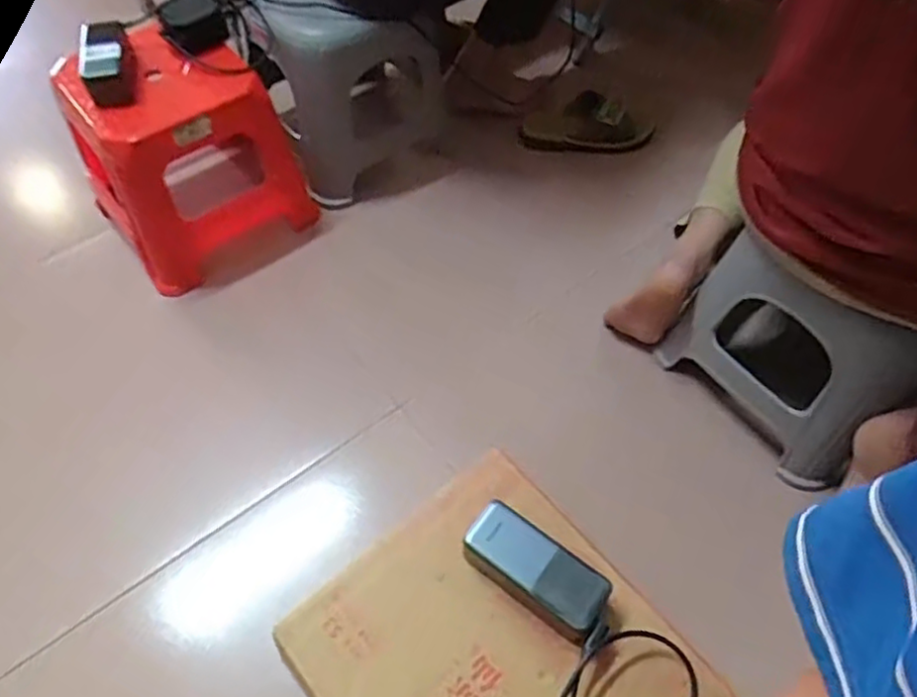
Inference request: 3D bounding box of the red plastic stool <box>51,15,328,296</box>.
[{"bbox_3d":[-0.429,-0.320,1.062,0.322,0.305,0.273,-31,63,-19],"label":"red plastic stool"}]

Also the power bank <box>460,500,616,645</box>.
[{"bbox_3d":[0.070,0.204,0.616,0.134,0.054,0.057,31,62,17],"label":"power bank"}]

